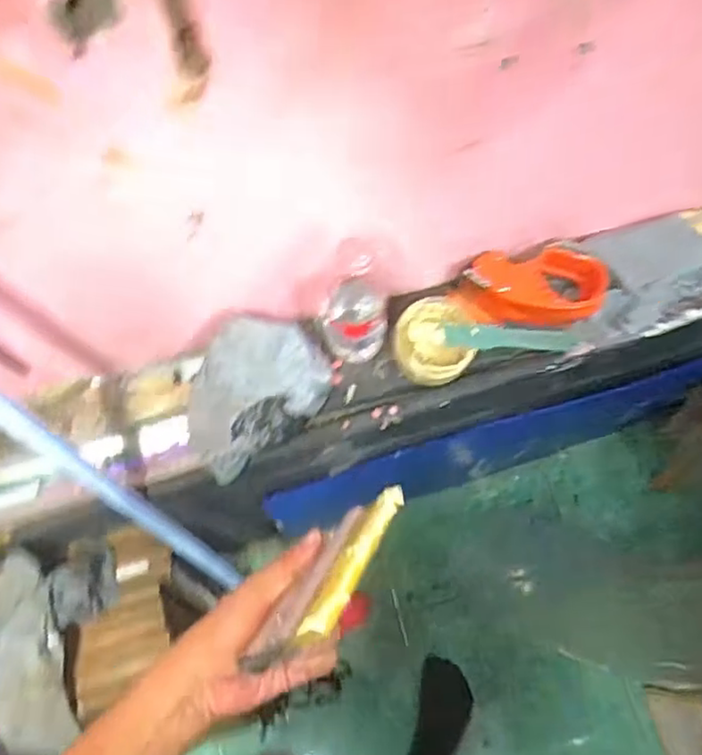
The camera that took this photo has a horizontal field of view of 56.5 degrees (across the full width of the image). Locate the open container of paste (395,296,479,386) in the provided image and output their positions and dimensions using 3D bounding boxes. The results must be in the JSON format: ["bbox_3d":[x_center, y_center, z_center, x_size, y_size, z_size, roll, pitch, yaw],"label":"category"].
[{"bbox_3d":[0.095,-0.042,0.753,0.091,0.043,0.100,-2,90,6],"label":"open container of paste"}]

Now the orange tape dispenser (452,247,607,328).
[{"bbox_3d":[0.212,-0.115,0.769,0.179,0.059,0.087,-1,68,0],"label":"orange tape dispenser"}]

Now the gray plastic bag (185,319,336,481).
[{"bbox_3d":[-0.109,0.013,0.714,0.166,0.093,0.119,-34,72,-12],"label":"gray plastic bag"}]

